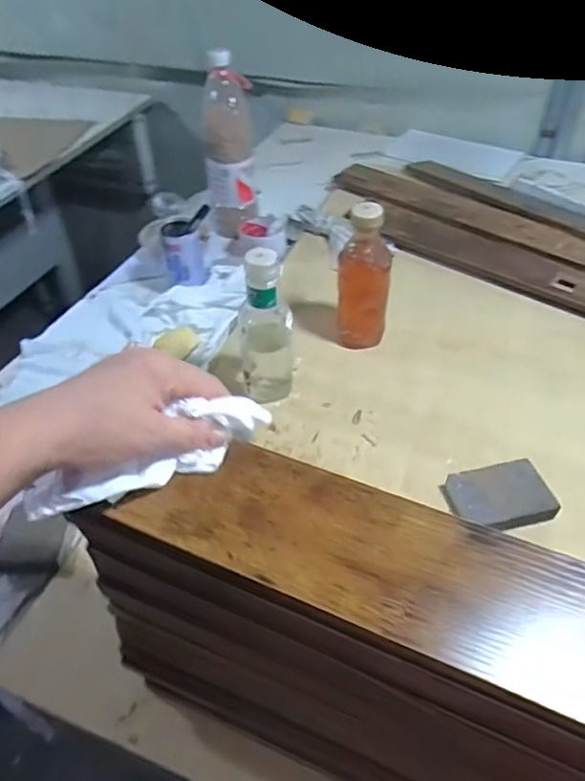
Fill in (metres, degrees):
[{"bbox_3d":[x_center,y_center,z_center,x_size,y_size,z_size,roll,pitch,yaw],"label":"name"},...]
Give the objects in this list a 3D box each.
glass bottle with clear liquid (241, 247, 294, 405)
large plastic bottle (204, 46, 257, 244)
[{"bbox_3d":[-0.034,-0.067,0.686,0.068,0.210,0.053,-4,45,-2],"label":"glass bottle with clear liquid"},{"bbox_3d":[-0.109,-0.413,0.972,0.088,0.287,0.071,-8,45,-6],"label":"large plastic bottle"}]

